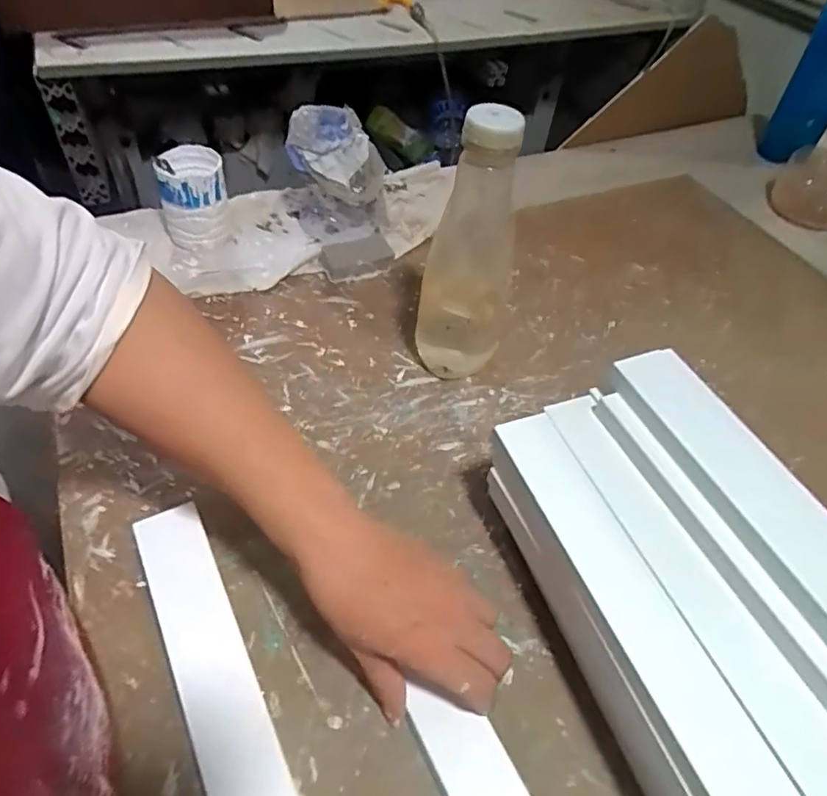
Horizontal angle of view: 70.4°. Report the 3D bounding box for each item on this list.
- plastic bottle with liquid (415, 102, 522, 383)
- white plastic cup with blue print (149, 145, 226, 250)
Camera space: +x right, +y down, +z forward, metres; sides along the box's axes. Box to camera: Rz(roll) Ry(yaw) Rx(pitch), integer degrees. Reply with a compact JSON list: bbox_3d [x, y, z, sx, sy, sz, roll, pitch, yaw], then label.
[{"bbox_3d":[0.043,-0.110,0.463,0.061,0.224,0.057,-6,51,-10],"label":"plastic bottle with liquid"},{"bbox_3d":[-0.228,-0.208,0.611,0.067,0.077,0.065,-9,51,-13],"label":"white plastic cup with blue print"}]

